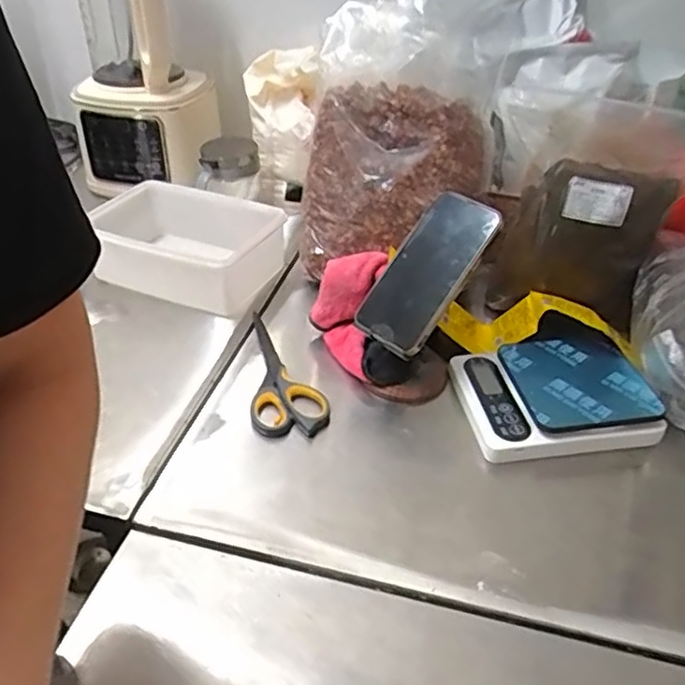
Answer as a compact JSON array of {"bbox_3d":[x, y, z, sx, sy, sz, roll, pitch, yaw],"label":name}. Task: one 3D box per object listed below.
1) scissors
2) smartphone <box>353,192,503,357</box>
[{"bbox_3d":[-0.055,0.028,0.658,0.071,0.017,0.178,-4,37,-4],"label":"scissors"},{"bbox_3d":[0.078,-0.070,0.618,0.084,0.017,0.158,35,91,33],"label":"smartphone"}]

